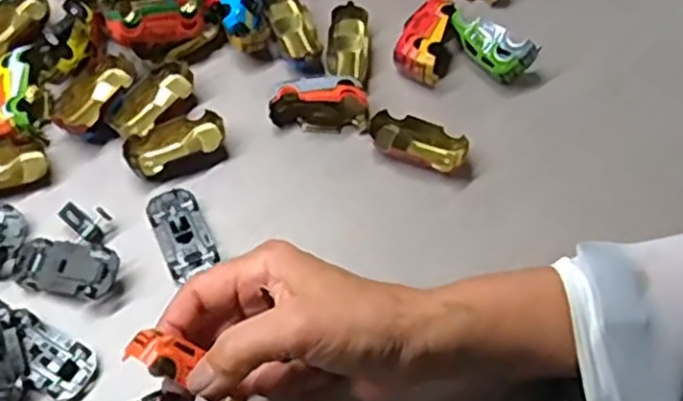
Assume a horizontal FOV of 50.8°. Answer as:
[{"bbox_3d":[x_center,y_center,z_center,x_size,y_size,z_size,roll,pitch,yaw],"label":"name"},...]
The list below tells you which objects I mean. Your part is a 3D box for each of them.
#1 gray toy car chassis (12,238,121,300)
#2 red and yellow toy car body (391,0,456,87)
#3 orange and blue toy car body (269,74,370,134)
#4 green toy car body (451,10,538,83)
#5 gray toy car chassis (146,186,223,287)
[{"bbox_3d":[-0.161,0.040,0.422,0.064,0.017,0.032,14,61,5],"label":"gray toy car chassis"},{"bbox_3d":[0.061,-0.115,0.508,0.038,0.025,0.064,17,62,7],"label":"red and yellow toy car body"},{"bbox_3d":[-0.013,-0.066,0.478,0.064,0.026,0.029,8,61,2],"label":"orange and blue toy car body"},{"bbox_3d":[0.105,-0.109,0.506,0.065,0.033,0.023,41,25,24],"label":"green toy car body"},{"bbox_3d":[-0.097,0.018,0.440,0.030,0.013,0.060,-23,64,-14],"label":"gray toy car chassis"}]

